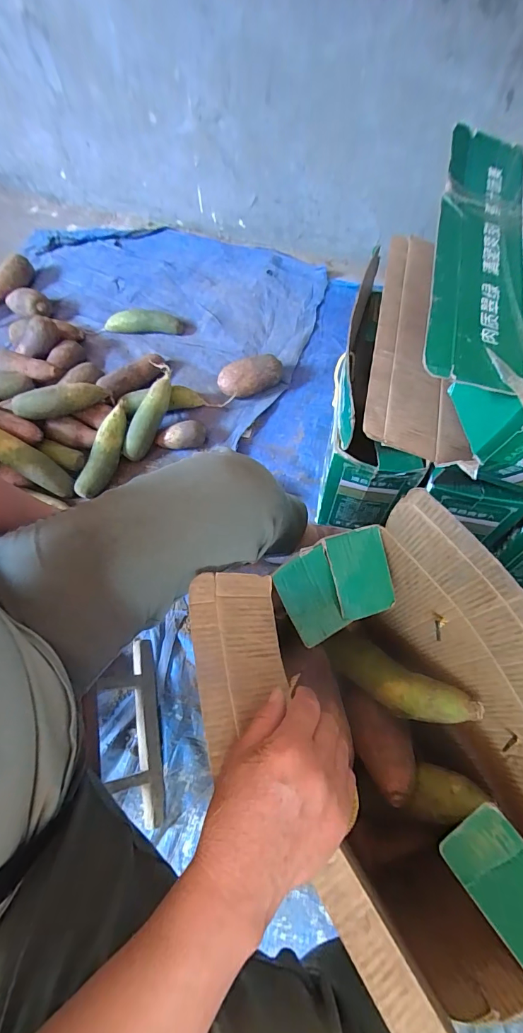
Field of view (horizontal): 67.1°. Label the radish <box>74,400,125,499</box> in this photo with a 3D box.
[{"bbox_3d":[-0.331,-0.142,0.836,0.053,0.046,0.207,17,81,9],"label":"radish"}]

